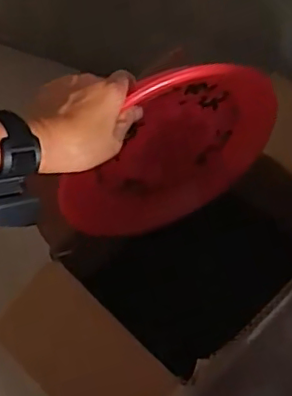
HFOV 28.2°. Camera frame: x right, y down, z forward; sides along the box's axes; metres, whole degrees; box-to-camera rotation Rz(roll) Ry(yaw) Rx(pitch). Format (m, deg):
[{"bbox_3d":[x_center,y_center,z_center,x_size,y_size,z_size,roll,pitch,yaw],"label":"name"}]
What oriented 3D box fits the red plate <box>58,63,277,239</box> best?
[{"bbox_3d":[0.025,-0.053,0.634,0.251,0.239,0.038,-22,60,-12],"label":"red plate"}]

